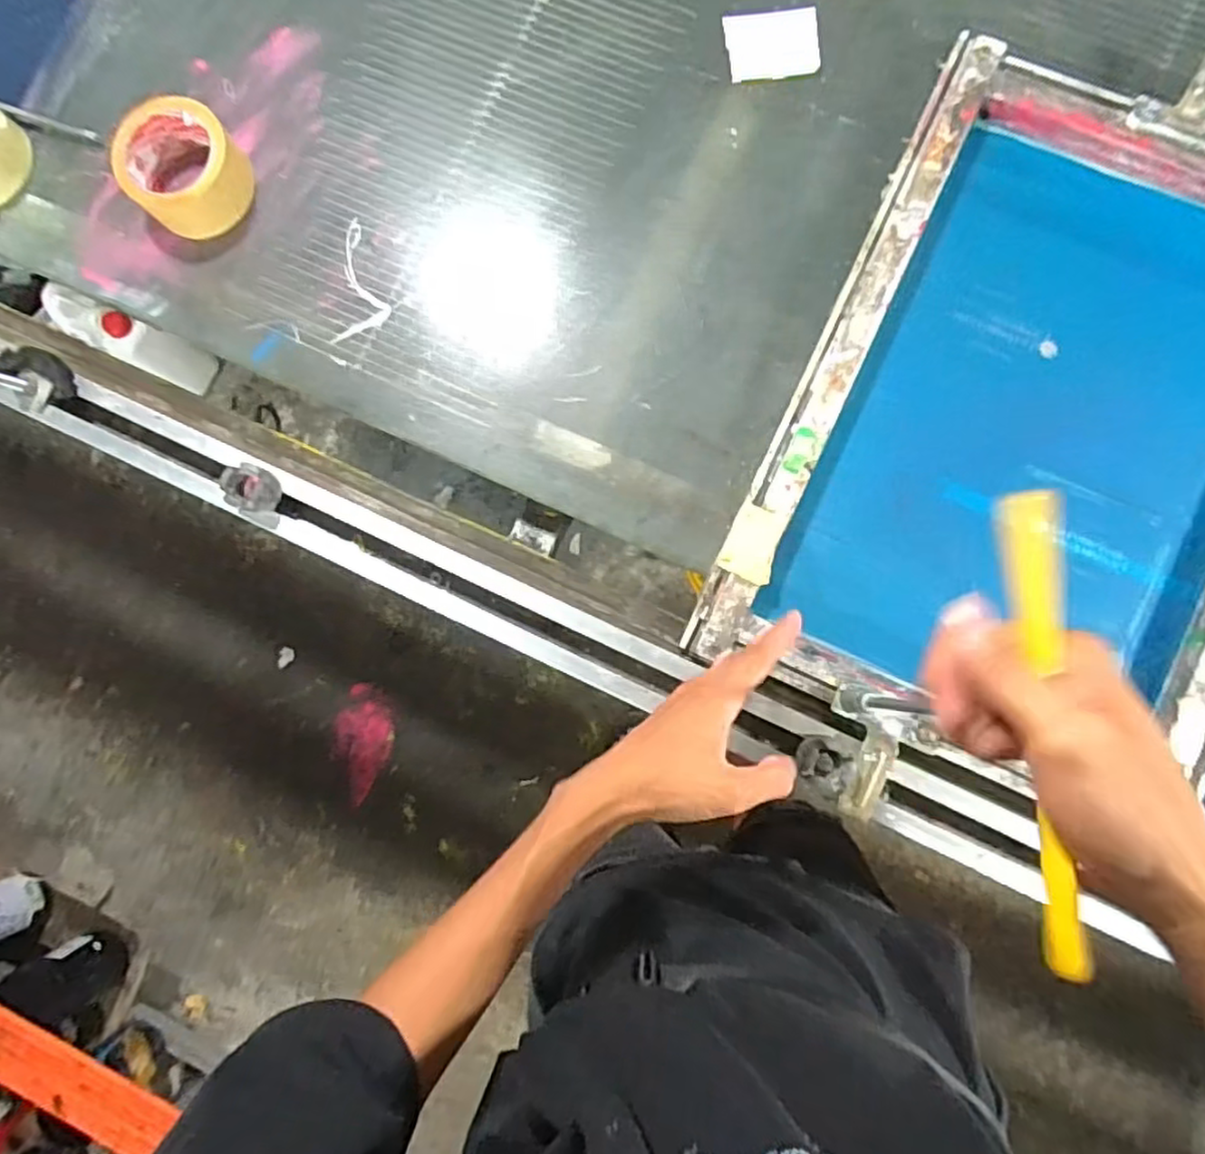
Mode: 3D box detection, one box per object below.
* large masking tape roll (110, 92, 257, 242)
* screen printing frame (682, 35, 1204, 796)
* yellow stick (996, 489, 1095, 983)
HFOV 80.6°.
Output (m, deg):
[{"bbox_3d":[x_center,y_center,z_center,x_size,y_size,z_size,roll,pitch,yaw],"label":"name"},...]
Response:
[{"bbox_3d":[-0.387,-0.376,0.655,0.106,0.042,0.122,-38,84,0],"label":"large masking tape roll"},{"bbox_3d":[0.359,-0.117,0.571,0.397,0.038,0.549,25,87,5],"label":"screen printing frame"},{"bbox_3d":[0.167,0.056,0.270,0.021,0.008,0.179,0,83,4],"label":"yellow stick"}]

